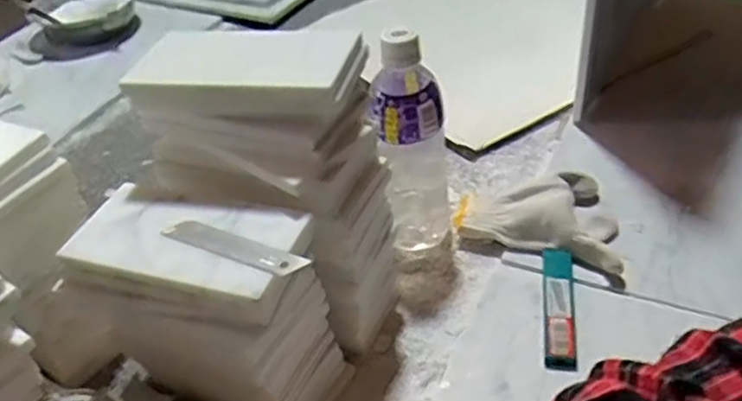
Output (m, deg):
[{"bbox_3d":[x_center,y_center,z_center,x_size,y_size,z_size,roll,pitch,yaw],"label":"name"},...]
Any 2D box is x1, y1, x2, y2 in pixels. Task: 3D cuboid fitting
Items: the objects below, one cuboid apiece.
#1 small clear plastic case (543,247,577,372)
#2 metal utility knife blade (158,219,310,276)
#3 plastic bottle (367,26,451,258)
[{"bbox_3d":[0.153,0.085,0.568,0.024,0.014,0.121,3,40,12],"label":"small clear plastic case"},{"bbox_3d":[-0.085,0.028,0.429,0.100,0.004,0.017,16,56,26],"label":"metal utility knife blade"},{"bbox_3d":[0.036,-0.050,0.610,0.061,0.205,0.067,-2,39,6],"label":"plastic bottle"}]

